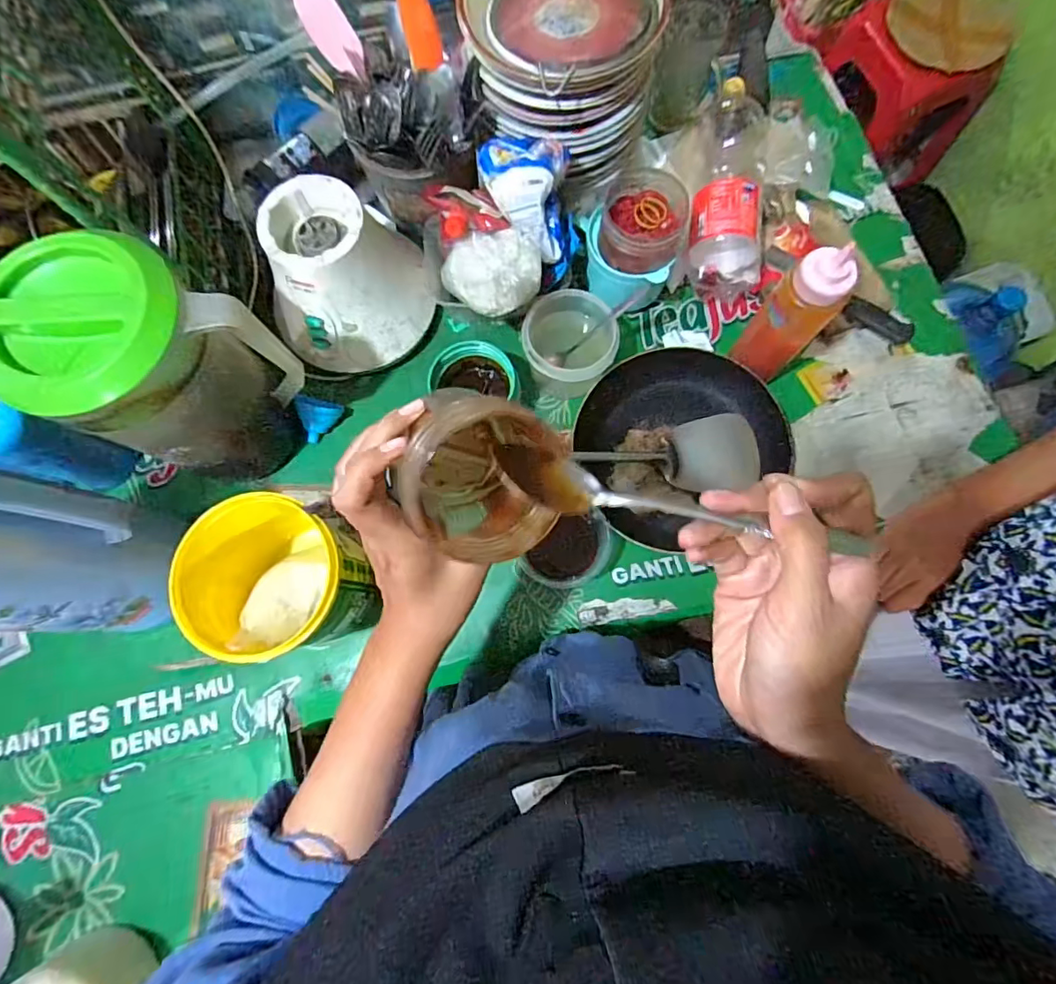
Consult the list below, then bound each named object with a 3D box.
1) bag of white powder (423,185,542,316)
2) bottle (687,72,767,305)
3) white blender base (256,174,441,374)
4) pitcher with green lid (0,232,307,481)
[{"bbox_3d":[-0.043,-0.256,0.526,0.096,0.059,0.132,-11,76,-4],"label":"bag of white powder"},{"bbox_3d":[0.255,-0.381,0.652,0.091,0.093,0.285,11,76,1],"label":"bottle"},{"bbox_3d":[-0.198,-0.230,0.579,0.157,0.134,0.148,13,76,2],"label":"white blender base"},{"bbox_3d":[-0.324,-0.095,0.493,0.153,0.255,0.137,21,76,4],"label":"pitcher with green lid"}]

